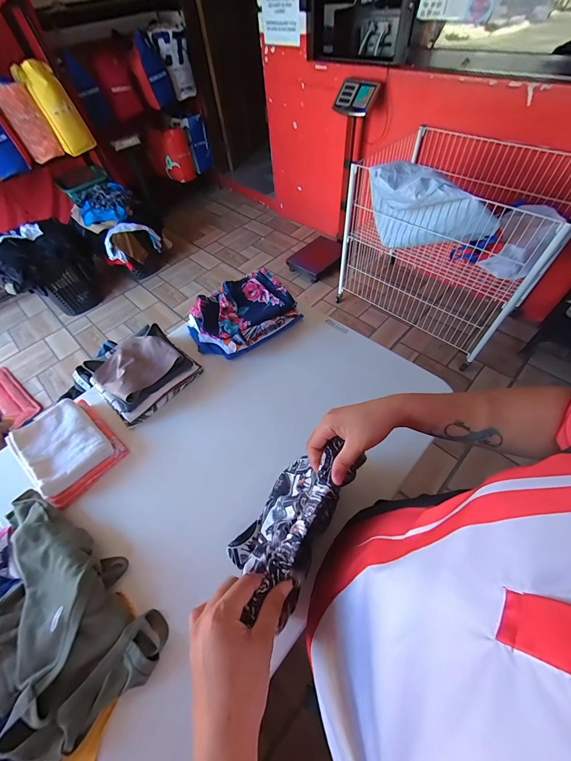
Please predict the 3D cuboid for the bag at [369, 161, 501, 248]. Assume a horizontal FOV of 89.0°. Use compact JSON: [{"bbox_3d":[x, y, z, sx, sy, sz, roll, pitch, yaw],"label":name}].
[{"bbox_3d":[0.576,-0.713,1.242,0.544,0.336,0.181,36,65,25],"label":"bag"}]

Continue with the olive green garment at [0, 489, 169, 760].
[{"bbox_3d":[-0.408,0.382,0.487,0.405,0.067,0.215,25,61,20],"label":"olive green garment"}]

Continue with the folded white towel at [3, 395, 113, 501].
[{"bbox_3d":[-0.491,0.141,0.635,0.178,0.043,0.144,36,65,25],"label":"folded white towel"}]

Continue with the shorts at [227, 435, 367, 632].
[{"bbox_3d":[-0.006,0.208,0.449,0.040,0.277,0.195,36,63,3],"label":"shorts"}]

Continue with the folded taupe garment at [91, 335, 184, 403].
[{"bbox_3d":[-0.364,-0.043,0.704,0.173,0.027,0.170,25,61,20],"label":"folded taupe garment"}]

